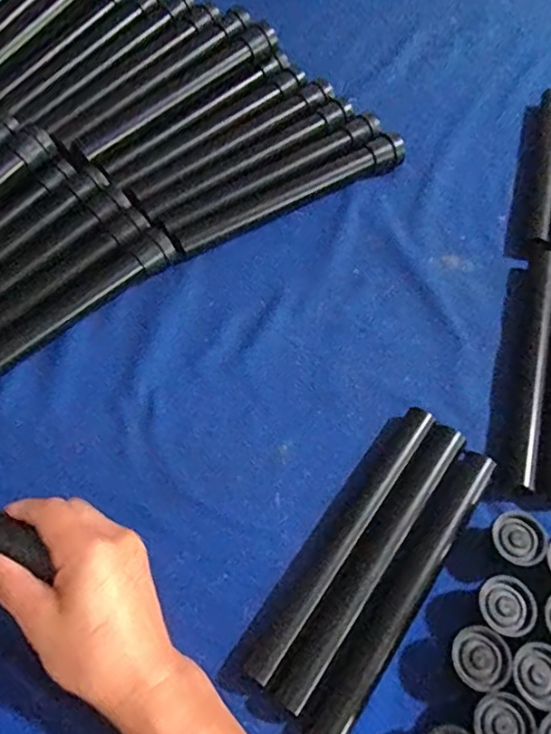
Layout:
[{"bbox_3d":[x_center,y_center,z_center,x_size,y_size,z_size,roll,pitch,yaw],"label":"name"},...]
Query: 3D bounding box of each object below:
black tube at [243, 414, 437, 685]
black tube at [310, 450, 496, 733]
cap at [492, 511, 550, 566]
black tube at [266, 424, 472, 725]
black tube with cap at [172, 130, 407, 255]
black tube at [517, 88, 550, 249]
[{"bbox_3d":[0.051,0.120,0.388,0.022,0.025,0.221,33,68,16],"label":"black tube"},{"bbox_3d":[0.090,0.150,0.367,0.023,0.021,0.218,33,68,15],"label":"black tube"},{"bbox_3d":[0.167,0.120,0.371,0.034,0.020,0.034,0,63,0],"label":"cap"},{"bbox_3d":[0.070,0.131,0.374,0.025,0.019,0.218,34,68,16],"label":"black tube"},{"bbox_3d":[0.016,-0.173,0.523,0.248,0.025,0.025,-25,66,-12],"label":"black tube with cap"},{"bbox_3d":[0.271,-0.206,0.539,0.027,0.028,0.207,16,64,8],"label":"black tube"}]

